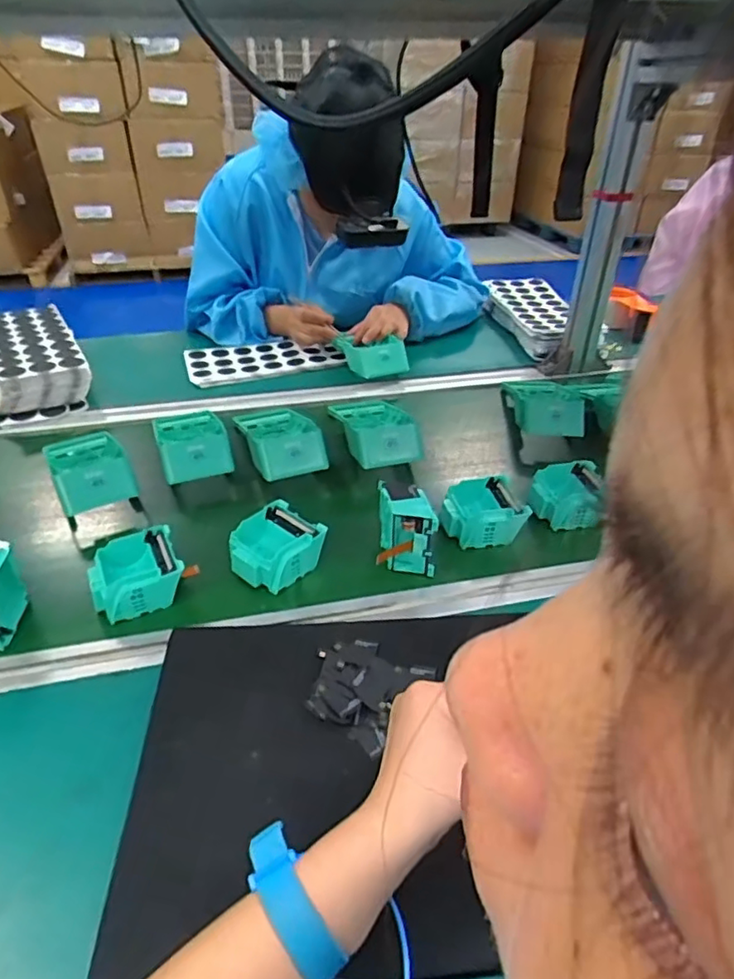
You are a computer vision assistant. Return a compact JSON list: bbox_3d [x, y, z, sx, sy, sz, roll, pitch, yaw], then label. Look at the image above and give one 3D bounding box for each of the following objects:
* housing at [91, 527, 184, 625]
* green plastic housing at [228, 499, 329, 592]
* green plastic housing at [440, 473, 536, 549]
[{"bbox_3d":[-0.220,0.078,0.565,0.076,0.038,0.082,-14,37,-23],"label":"housing"},{"bbox_3d":[-0.093,0.059,0.598,0.078,0.043,0.081,27,41,32],"label":"green plastic housing"},{"bbox_3d":[0.125,0.021,0.651,0.084,0.041,0.079,0,33,-3],"label":"green plastic housing"}]

